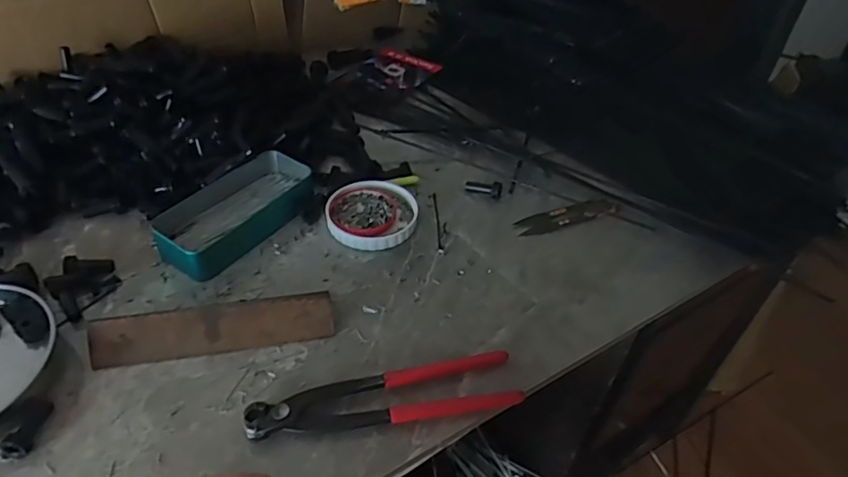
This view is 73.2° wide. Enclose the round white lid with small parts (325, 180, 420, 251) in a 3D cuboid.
[{"bbox_3d":[-0.052,-0.025,0.566,0.088,0.013,0.087,2,43,-2],"label":"round white lid with small parts"}]

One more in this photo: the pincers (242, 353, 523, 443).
[{"bbox_3d":[-0.028,0.113,0.416,0.192,0.018,0.047,-5,44,-11],"label":"pincers"}]

